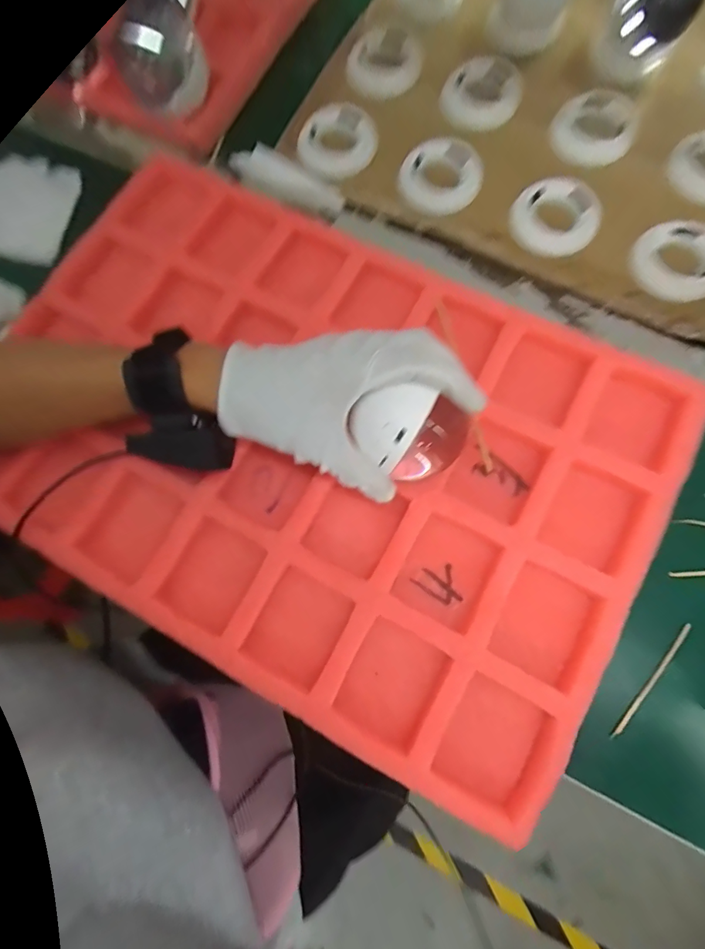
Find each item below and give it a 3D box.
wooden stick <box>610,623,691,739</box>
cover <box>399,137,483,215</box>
[{"bbox_3d":[0.203,0.139,0.277,0.004,0.004,0.093,39,80,11],"label":"wooden stick"},{"bbox_3d":[0.078,-0.264,0.361,0.069,0.018,0.060,14,76,6],"label":"cover"}]

